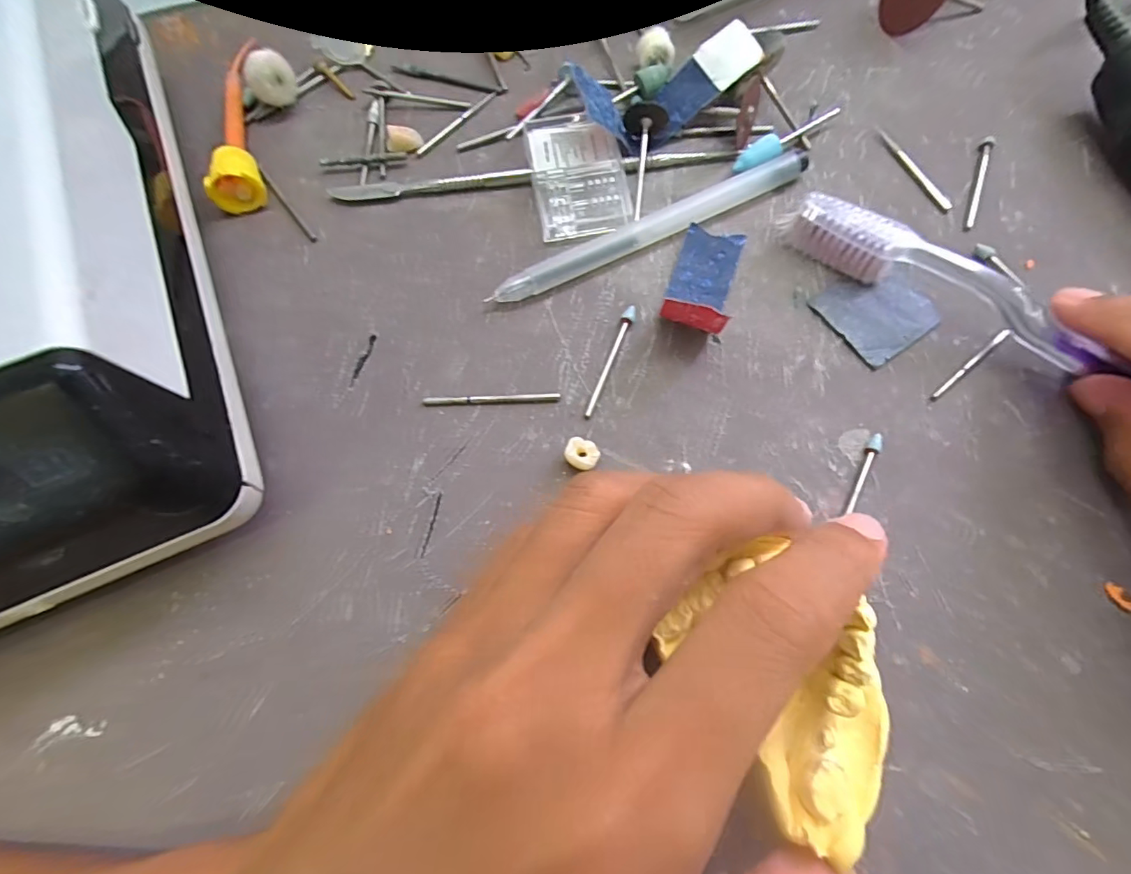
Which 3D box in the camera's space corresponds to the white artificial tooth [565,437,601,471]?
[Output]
[{"bbox_3d":[0.005,0.006,0.152,0.010,0.008,0.009,19,73,6],"label":"white artificial tooth"}]

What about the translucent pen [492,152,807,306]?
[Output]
[{"bbox_3d":[0.032,-0.075,0.177,0.122,0.009,0.010,-25,73,-8],"label":"translucent pen"}]

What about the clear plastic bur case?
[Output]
[{"bbox_3d":[0.005,-0.096,0.183,0.033,0.010,0.048,-10,71,-3],"label":"clear plastic bur case"}]

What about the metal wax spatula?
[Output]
[{"bbox_3d":[-0.011,-0.100,0.188,0.152,0.007,0.010,-6,71,-2],"label":"metal wax spatula"}]

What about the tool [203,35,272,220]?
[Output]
[{"bbox_3d":[-0.128,-0.125,0.191,0.017,0.014,0.084,-14,72,-5],"label":"tool"}]

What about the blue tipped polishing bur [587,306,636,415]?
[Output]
[{"bbox_3d":[0.014,-0.025,0.164,0.004,0.004,0.041,23,74,7],"label":"blue tipped polishing bur"}]

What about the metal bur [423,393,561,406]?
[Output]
[{"bbox_3d":[-0.024,-0.013,0.160,0.043,0.004,0.004,0,72,0],"label":"metal bur"}]

